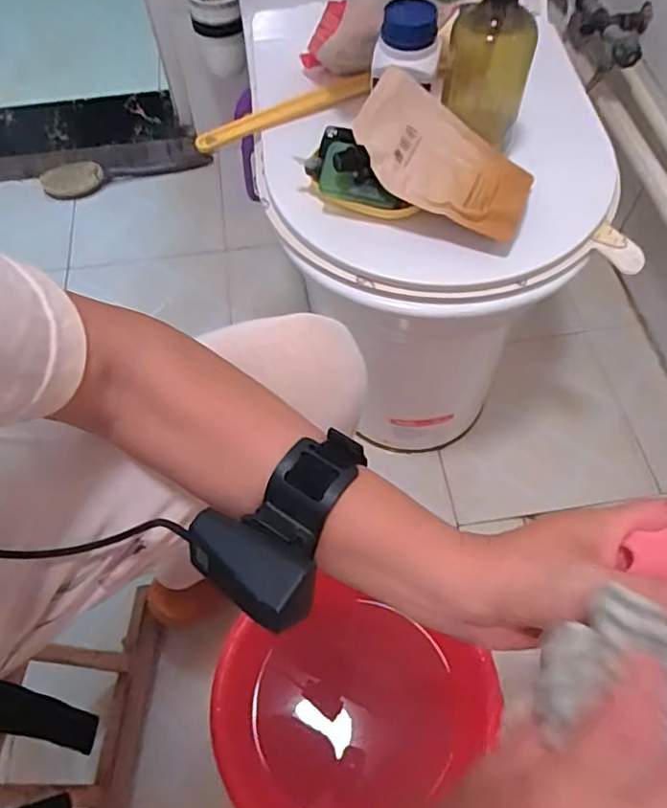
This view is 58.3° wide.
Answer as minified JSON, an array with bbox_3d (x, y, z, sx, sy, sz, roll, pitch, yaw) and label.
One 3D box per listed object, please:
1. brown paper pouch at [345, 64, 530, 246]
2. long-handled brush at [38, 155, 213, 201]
[{"bbox_3d":[0.098,-0.219,0.541,0.169,0.023,0.105,27,69,-6],"label":"brown paper pouch"},{"bbox_3d":[-0.413,-0.464,1.199,0.329,0.036,0.075,-14,59,-5],"label":"long-handled brush"}]

